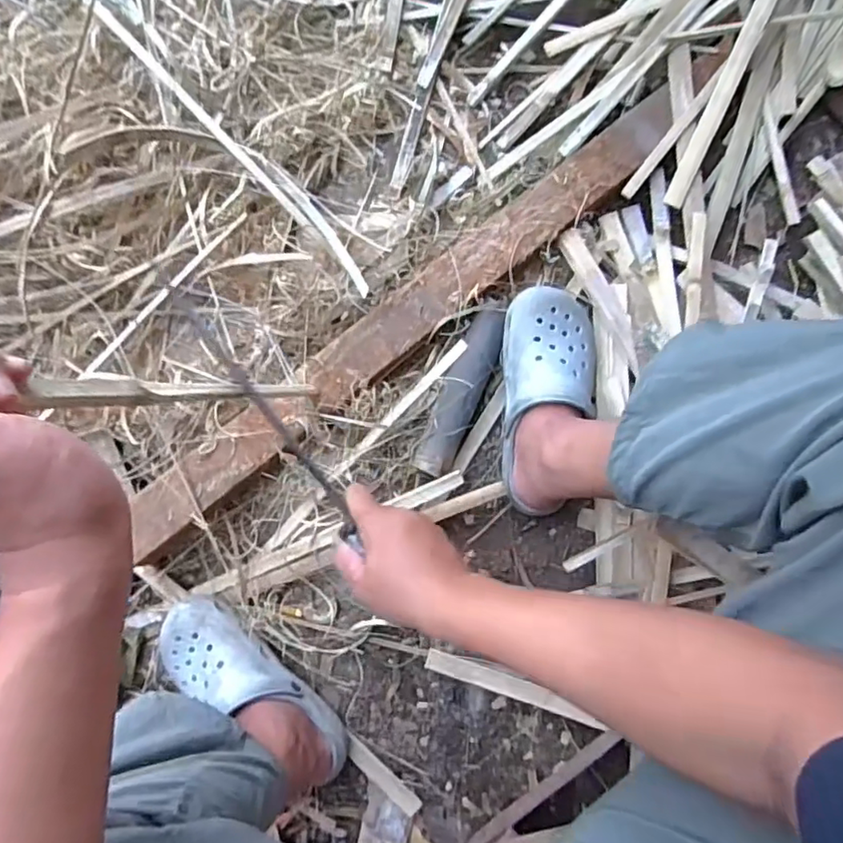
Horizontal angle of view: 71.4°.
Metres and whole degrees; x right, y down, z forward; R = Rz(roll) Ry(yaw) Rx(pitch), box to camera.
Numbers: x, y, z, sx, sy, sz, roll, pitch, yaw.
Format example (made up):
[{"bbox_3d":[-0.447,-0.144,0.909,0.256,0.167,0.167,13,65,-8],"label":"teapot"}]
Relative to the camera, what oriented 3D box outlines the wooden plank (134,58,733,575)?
[{"bbox_3d":[0.001,-0.137,0.721,0.890,0.041,0.079,-38,85,-5],"label":"wooden plank"}]

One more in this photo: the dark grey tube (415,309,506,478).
[{"bbox_3d":[0.051,-0.038,0.731,0.058,0.057,0.219,23,83,2],"label":"dark grey tube"}]

